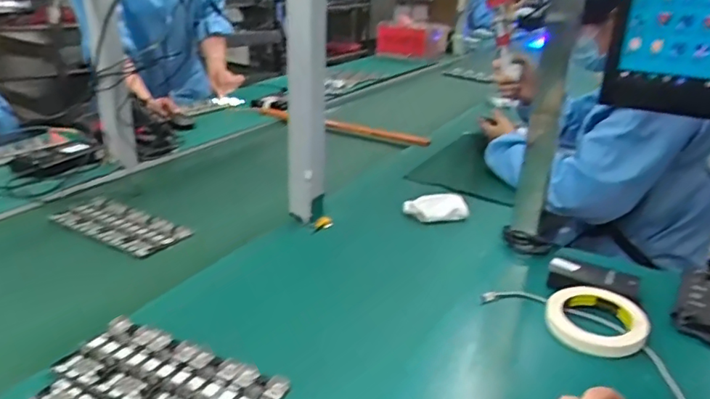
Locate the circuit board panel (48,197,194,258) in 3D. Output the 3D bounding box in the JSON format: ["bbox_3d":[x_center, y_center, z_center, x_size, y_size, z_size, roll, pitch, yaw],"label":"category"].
[{"bbox_3d":[-0.372,0.041,0.876,0.224,0.011,0.102,18,28,30],"label":"circuit board panel"}]

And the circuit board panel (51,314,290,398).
[{"bbox_3d":[-0.185,0.177,0.556,0.222,0.008,0.098,13,26,20],"label":"circuit board panel"}]

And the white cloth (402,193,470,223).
[{"bbox_3d":[0.137,0.021,0.937,0.109,0.038,0.050,4,23,2],"label":"white cloth"}]

